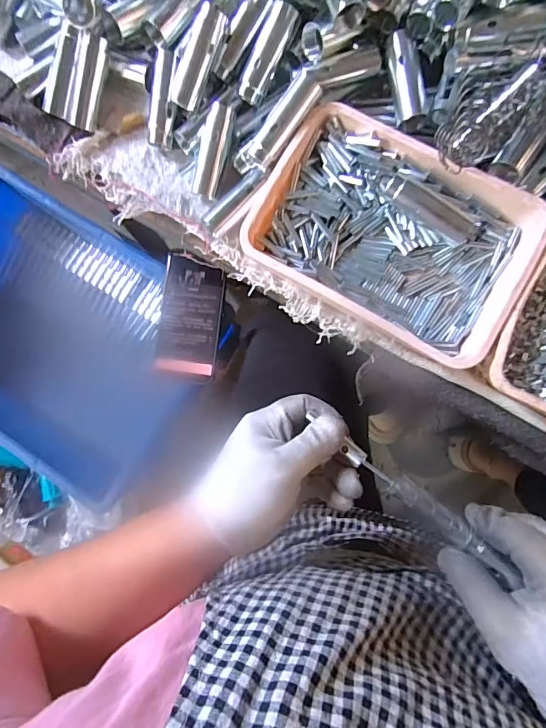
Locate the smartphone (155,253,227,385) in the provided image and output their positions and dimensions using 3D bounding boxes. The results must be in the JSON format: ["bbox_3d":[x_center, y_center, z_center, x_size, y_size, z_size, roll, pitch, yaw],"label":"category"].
[{"bbox_3d":[-0.099,-0.055,0.538,0.074,0.012,0.146,6,85,4],"label":"smartphone"}]

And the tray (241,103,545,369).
[{"bbox_3d":[0.090,-0.098,0.342,0.198,0.037,0.132,30,87,6],"label":"tray"}]

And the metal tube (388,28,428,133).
[{"bbox_3d":[0.105,-0.222,0.347,0.023,0.018,0.071,-7,84,3],"label":"metal tube"}]

